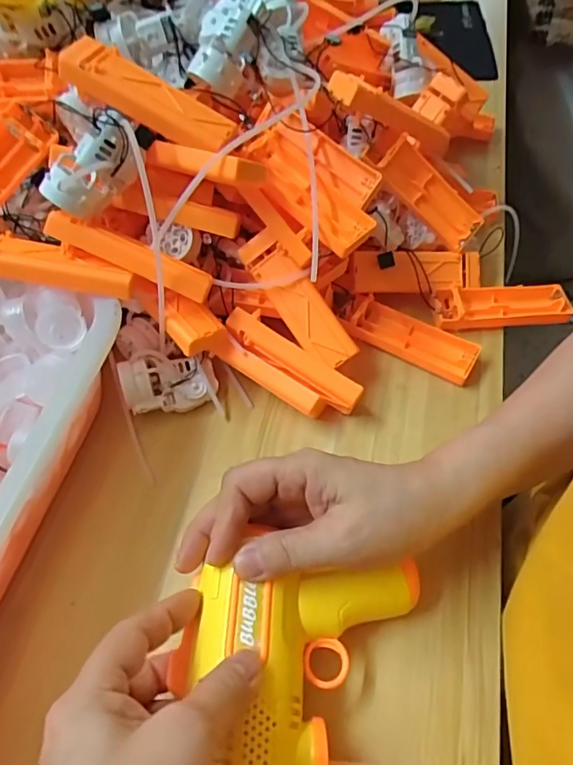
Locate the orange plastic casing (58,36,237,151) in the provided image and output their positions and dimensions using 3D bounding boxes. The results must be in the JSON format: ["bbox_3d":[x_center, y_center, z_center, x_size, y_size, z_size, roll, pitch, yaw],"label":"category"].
[{"bbox_3d":[-0.087,-0.178,0.331,0.111,0.020,0.028,28,59,-3],"label":"orange plastic casing"}]

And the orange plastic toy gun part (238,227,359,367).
[{"bbox_3d":[0.008,-0.057,0.369,0.031,0.011,0.105,-37,88,12],"label":"orange plastic toy gun part"}]

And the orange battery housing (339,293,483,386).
[{"bbox_3d":[0.096,-0.035,0.408,0.102,0.022,0.035,23,59,19],"label":"orange battery housing"}]

